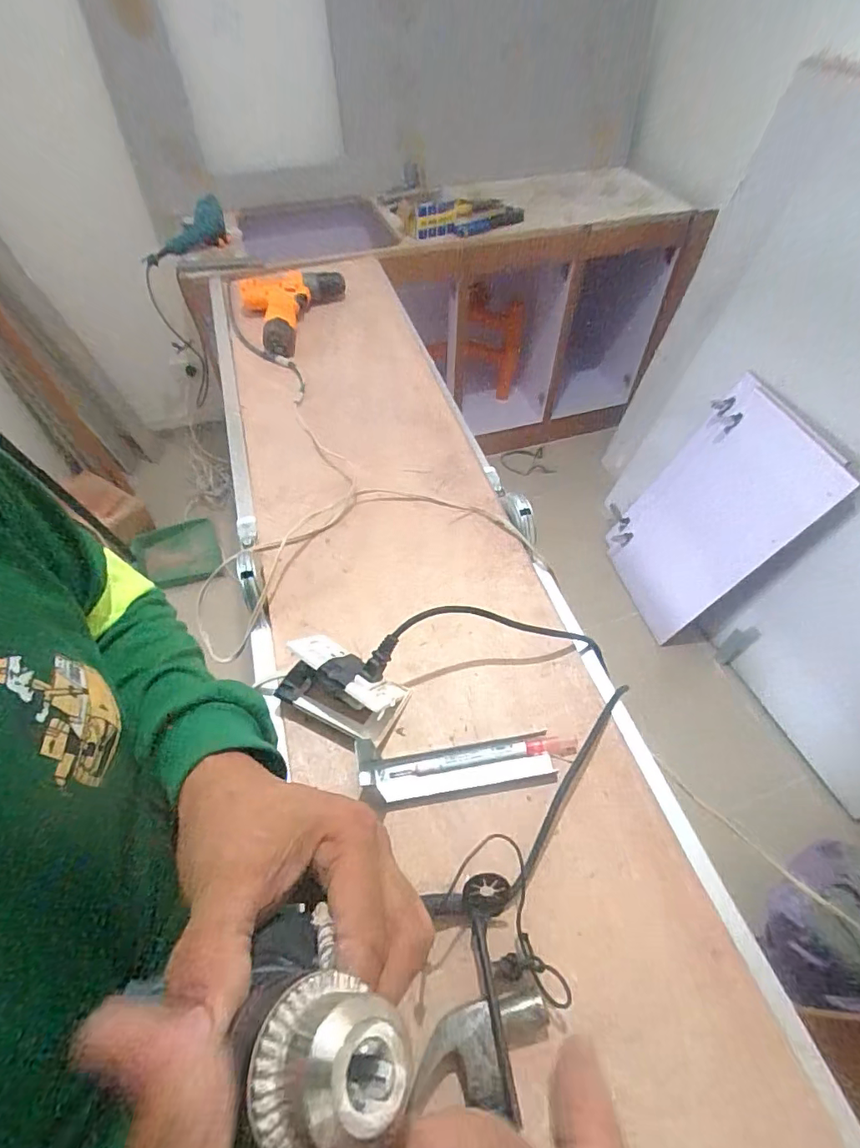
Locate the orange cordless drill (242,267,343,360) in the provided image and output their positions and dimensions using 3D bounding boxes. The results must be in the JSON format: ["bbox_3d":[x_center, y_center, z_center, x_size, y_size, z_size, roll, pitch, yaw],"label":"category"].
[{"bbox_3d":[-0.234,-0.460,0.909,0.188,0.063,0.192,-12,53,-8],"label":"orange cordless drill"}]

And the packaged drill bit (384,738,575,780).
[{"bbox_3d":[0.050,0.167,0.467,0.168,0.010,0.015,-7,53,-4],"label":"packaged drill bit"}]

